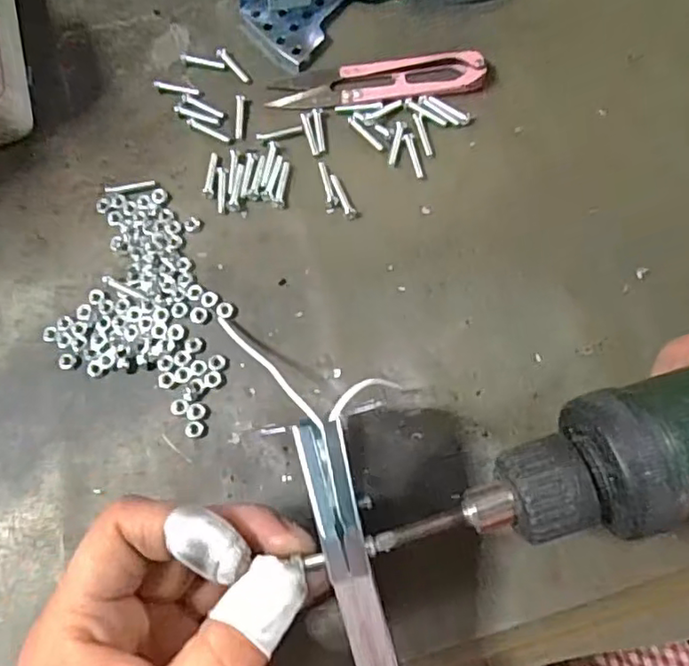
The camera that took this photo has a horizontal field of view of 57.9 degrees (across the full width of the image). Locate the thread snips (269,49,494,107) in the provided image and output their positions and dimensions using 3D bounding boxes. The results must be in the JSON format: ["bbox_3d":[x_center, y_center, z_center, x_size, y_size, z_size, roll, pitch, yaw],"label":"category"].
[{"bbox_3d":[0.016,-0.121,0.297,0.101,0.009,0.024,-5,73,1],"label":"thread snips"}]

